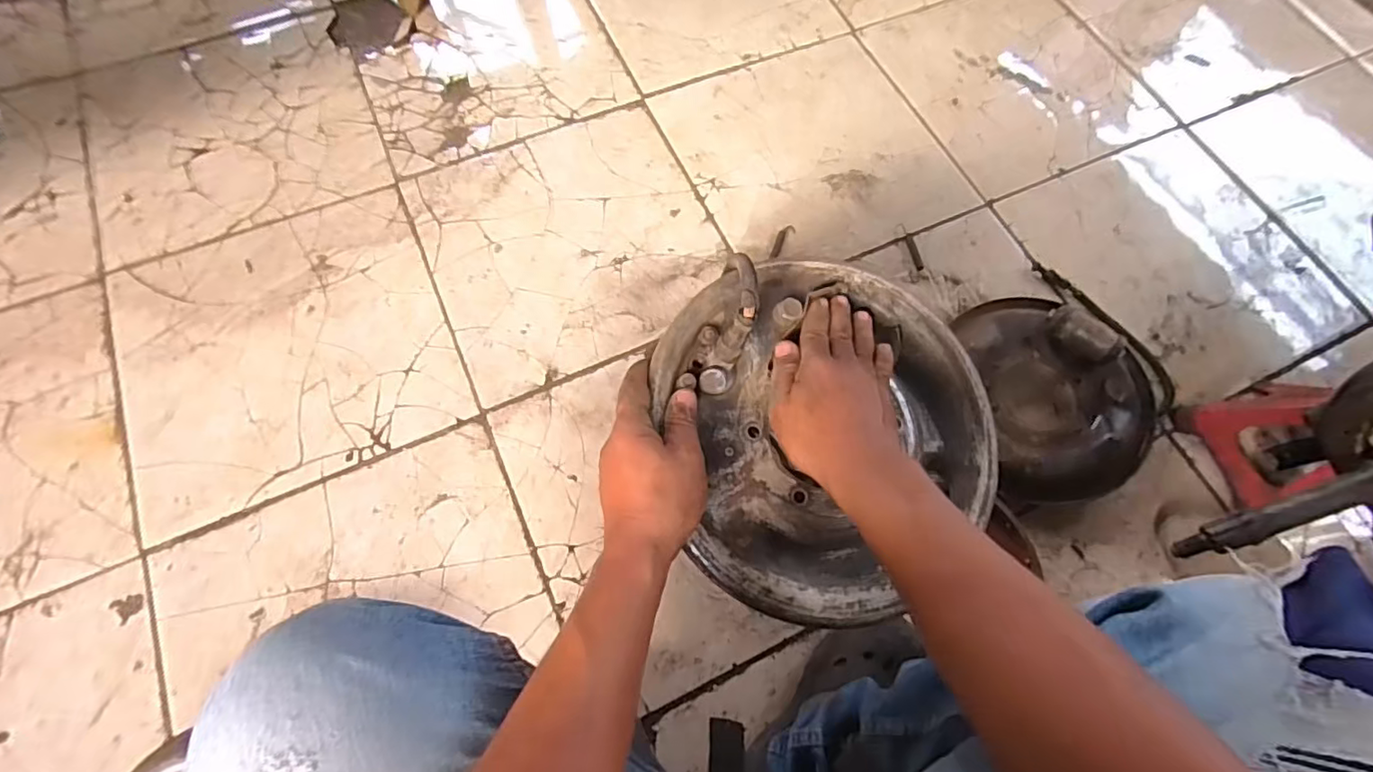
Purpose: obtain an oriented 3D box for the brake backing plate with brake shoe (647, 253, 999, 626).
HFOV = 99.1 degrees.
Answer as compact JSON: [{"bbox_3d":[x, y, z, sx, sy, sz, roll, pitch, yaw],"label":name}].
[{"bbox_3d":[0.110,0.028,0.428,0.246,0.081,0.260,0,72,-1],"label":"brake backing plate with brake shoe"}]

